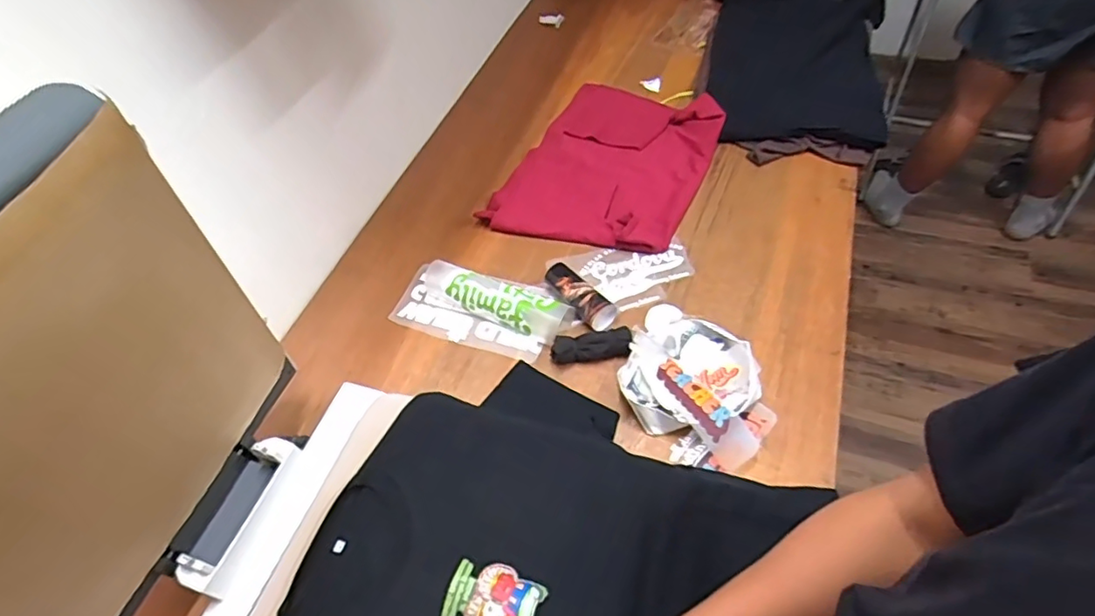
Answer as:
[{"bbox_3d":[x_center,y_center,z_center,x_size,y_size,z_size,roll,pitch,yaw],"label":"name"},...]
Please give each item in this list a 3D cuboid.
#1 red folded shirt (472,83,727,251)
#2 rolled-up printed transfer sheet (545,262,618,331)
[{"bbox_3d":[0.132,-0.303,1.174,0.354,0.032,0.481,19,57,19],"label":"red folded shirt"},{"bbox_3d":[0.054,-0.022,0.973,0.052,0.048,0.143,-34,56,-19],"label":"rolled-up printed transfer sheet"}]

